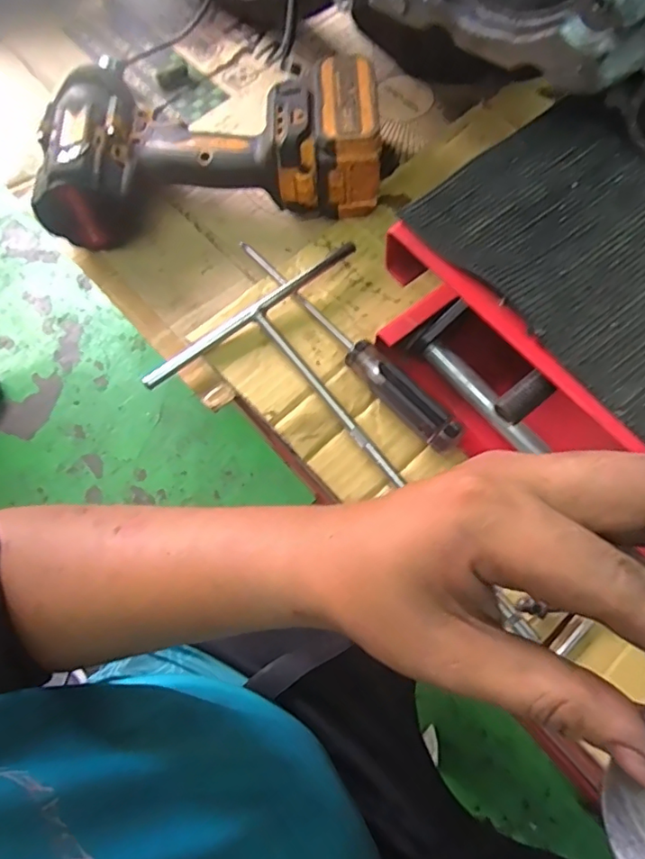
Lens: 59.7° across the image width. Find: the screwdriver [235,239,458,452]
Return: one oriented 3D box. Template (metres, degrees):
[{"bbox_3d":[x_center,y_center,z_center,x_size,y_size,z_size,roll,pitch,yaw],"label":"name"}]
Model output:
[{"bbox_3d":[0.013,-0.071,0.422,0.021,0.029,0.233,-40,73,-11],"label":"screwdriver"}]

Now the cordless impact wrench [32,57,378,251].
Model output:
[{"bbox_3d":[-0.095,-0.254,0.475,0.266,0.076,0.172,-7,70,0],"label":"cordless impact wrench"}]

